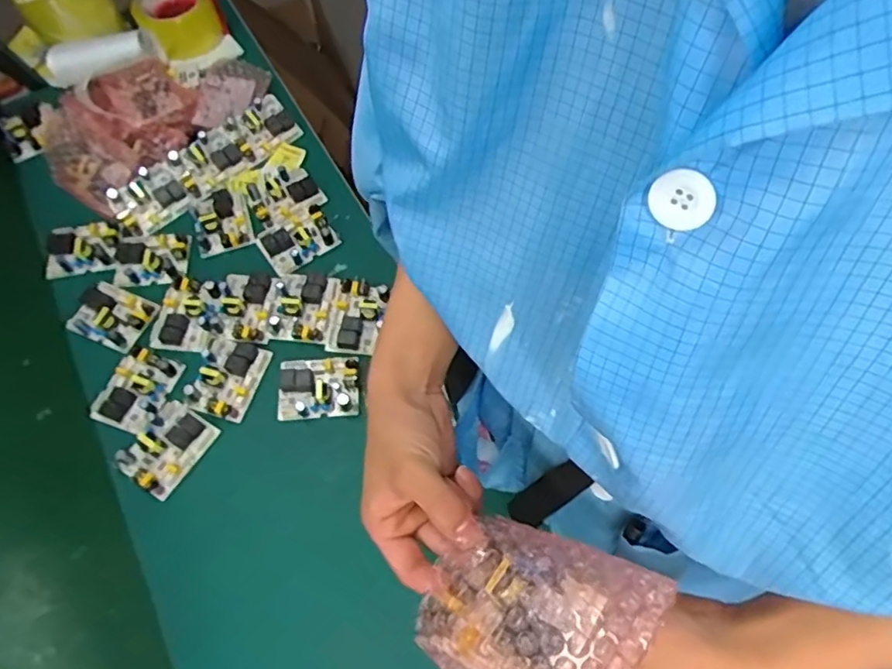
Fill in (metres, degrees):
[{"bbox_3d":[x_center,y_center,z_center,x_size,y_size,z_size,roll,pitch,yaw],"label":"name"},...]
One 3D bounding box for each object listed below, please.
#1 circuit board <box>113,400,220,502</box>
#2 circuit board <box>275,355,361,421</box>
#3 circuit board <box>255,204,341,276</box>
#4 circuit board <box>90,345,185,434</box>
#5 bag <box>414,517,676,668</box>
[{"bbox_3d":[-0.271,0.108,0.584,0.062,0.019,0.080,29,69,16],"label":"circuit board"},{"bbox_3d":[-0.129,0.050,0.603,0.080,0.018,0.060,-5,64,1],"label":"circuit board"},{"bbox_3d":[-0.169,-0.110,0.690,0.083,0.014,0.060,-36,67,-14],"label":"circuit board"},{"bbox_3d":[-0.312,0.053,0.611,0.060,0.015,0.082,17,66,11],"label":"circuit board"},{"bbox_3d":[0.040,0.139,0.296,0.108,0.016,0.095,18,64,44],"label":"bag"}]

